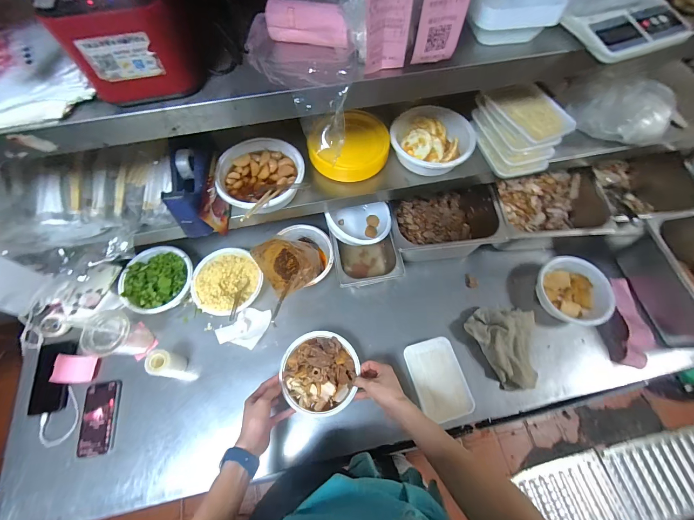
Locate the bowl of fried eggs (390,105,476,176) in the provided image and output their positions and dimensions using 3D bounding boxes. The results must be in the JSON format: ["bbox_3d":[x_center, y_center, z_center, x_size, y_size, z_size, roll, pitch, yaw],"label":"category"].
[{"bbox_3d":[0.173,-0.253,0.640,0.173,0.056,0.136,30,68,14],"label":"bowl of fried eggs"}]

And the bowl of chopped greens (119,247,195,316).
[{"bbox_3d":[-0.477,0.051,0.779,0.167,0.061,0.167,0,65,0],"label":"bowl of chopped greens"}]

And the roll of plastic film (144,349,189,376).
[{"bbox_3d":[-0.402,0.233,0.682,0.053,0.084,0.053,0,65,0],"label":"roll of plastic film"}]

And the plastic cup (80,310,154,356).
[{"bbox_3d":[-0.511,0.170,0.679,0.082,0.114,0.089,0,65,0],"label":"plastic cup"}]

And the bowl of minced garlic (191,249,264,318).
[{"bbox_3d":[-0.301,0.061,0.775,0.163,0.054,0.175,0,65,0],"label":"bowl of minced garlic"}]

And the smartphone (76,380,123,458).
[{"bbox_3d":[-0.548,0.348,0.674,0.073,0.015,0.146,-7,65,-3],"label":"smartphone"}]

